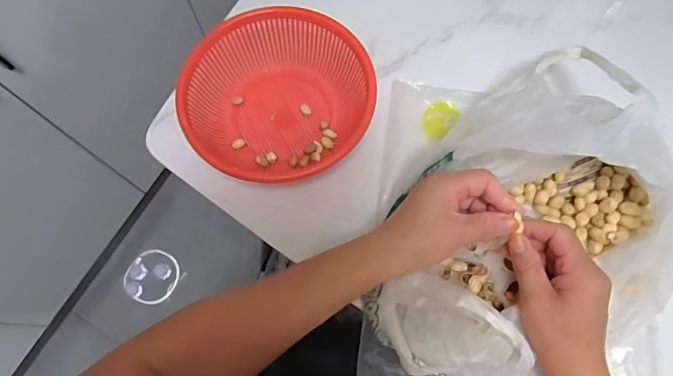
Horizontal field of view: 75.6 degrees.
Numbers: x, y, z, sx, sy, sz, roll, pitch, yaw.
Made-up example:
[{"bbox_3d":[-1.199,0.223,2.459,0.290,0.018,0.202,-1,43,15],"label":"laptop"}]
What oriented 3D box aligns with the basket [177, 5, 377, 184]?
[{"bbox_3d":[-0.055,-0.083,0.421,0.170,0.061,0.173,0,70,0],"label":"basket"}]

